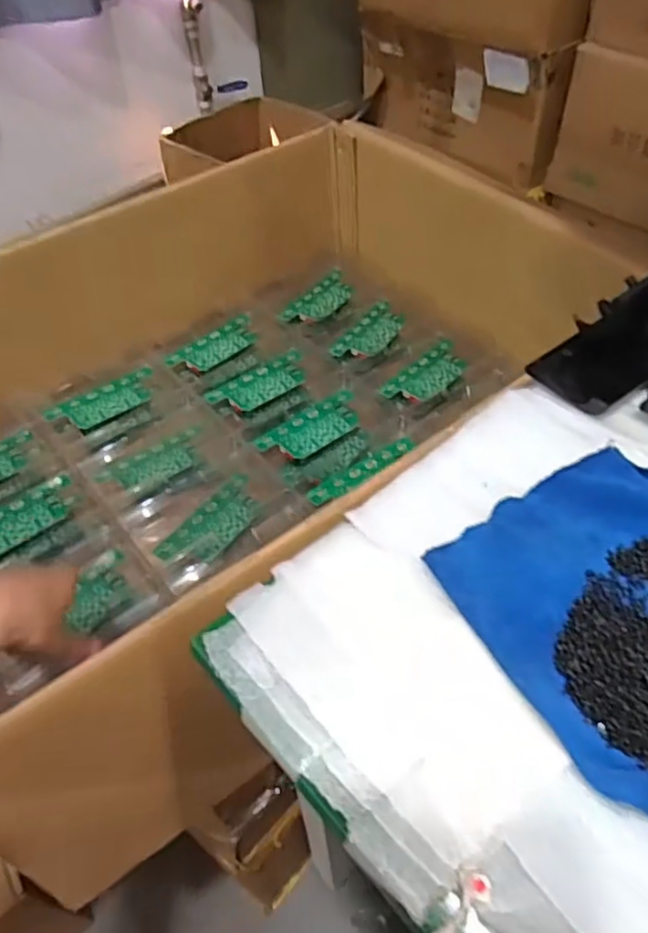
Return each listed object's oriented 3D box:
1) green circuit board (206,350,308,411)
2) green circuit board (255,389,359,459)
[{"bbox_3d":[-0.074,-0.100,0.796,0.133,0.009,0.056,-30,56,-26],"label":"green circuit board"},{"bbox_3d":[-0.011,-0.044,0.745,0.134,0.009,0.054,-30,55,-24],"label":"green circuit board"}]

